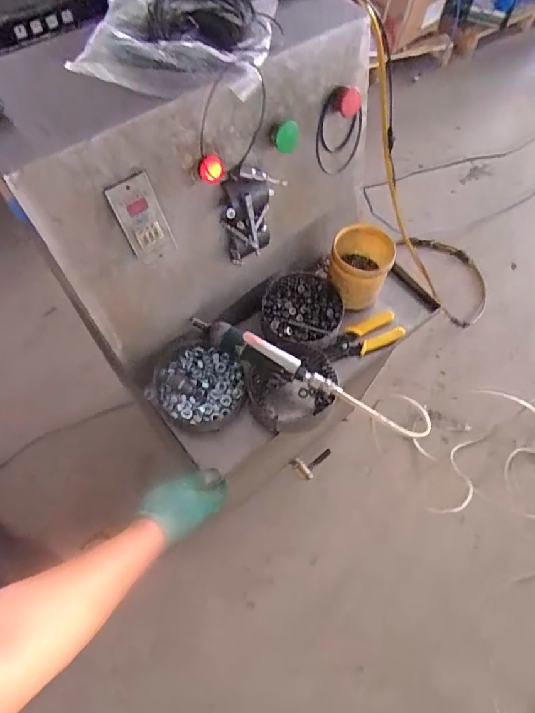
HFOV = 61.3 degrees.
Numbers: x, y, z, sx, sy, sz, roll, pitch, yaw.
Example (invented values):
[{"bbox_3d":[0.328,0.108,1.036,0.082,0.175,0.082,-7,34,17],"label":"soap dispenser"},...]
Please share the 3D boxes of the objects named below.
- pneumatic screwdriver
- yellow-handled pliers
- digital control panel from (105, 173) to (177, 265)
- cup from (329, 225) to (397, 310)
[{"bbox_3d":[-0.007,0.001,0.673,0.241,0.051,0.032,29,66,9],"label":"pneumatic screwdriver"},{"bbox_3d":[0.159,-0.030,0.762,0.136,0.018,0.058,-24,69,-15],"label":"yellow-handled pliers"},{"bbox_3d":[-0.149,-0.162,0.544,0.052,0.103,0.007,-33,45,-15],"label":"digital control panel"},{"bbox_3d":[0.153,-0.153,0.760,0.093,0.093,0.112,17,64,4],"label":"cup"}]

